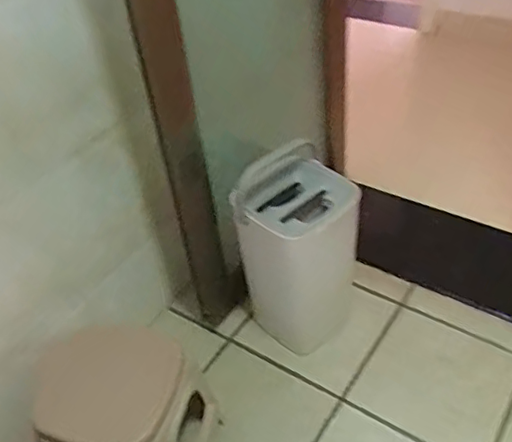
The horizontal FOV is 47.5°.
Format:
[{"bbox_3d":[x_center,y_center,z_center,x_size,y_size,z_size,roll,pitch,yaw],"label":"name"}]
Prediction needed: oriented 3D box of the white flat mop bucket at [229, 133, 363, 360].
[{"bbox_3d":[0.098,0.069,1.315,0.212,0.423,0.227,25,50,31],"label":"white flat mop bucket"}]

